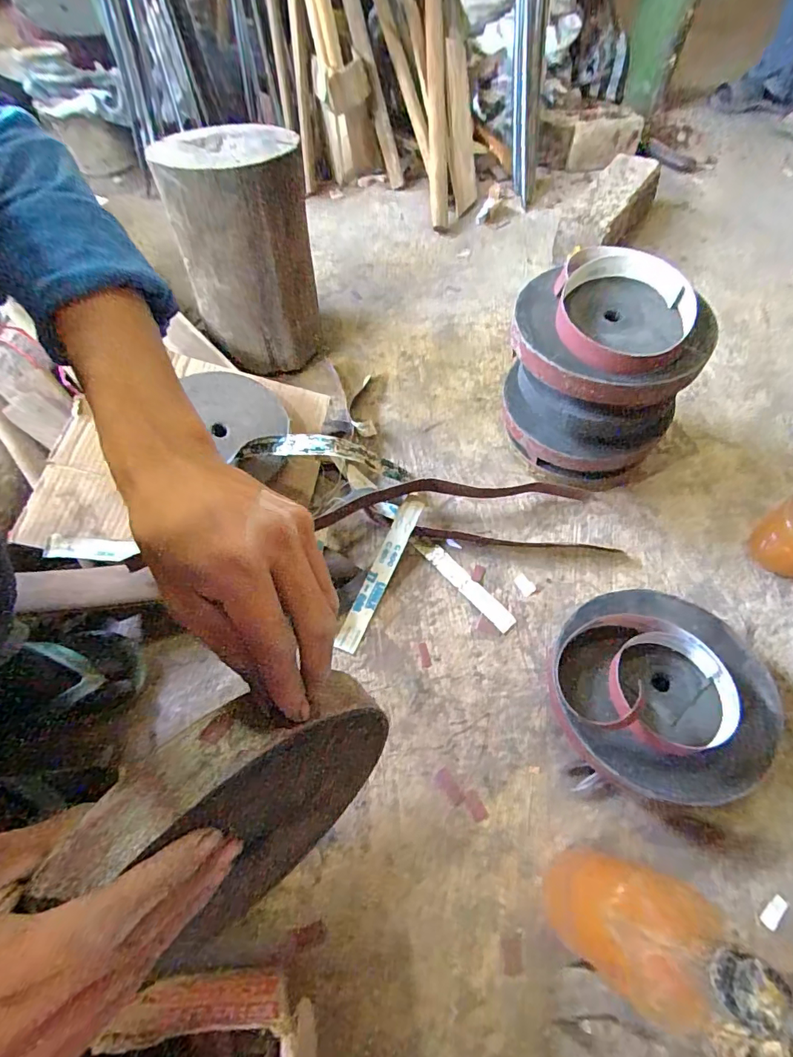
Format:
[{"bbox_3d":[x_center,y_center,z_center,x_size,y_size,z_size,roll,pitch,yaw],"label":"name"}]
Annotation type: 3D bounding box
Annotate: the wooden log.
[{"bbox_3d":[-0.233,-0.433,0.745,0.201,0.275,0.180,-21,62,-11],"label":"wooden log"}]

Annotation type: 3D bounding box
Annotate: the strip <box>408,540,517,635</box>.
[{"bbox_3d":[0.089,0.071,0.634,0.028,0.004,0.172,-38,67,-19],"label":"strip"}]

